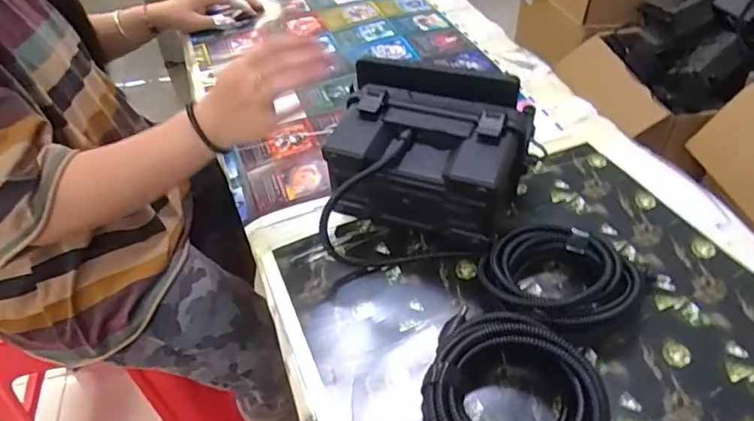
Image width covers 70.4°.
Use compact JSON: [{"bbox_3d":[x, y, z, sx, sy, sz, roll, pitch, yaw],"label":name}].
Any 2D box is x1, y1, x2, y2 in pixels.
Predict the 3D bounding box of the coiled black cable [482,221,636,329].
[{"bbox_3d":[0.149,0.051,0.449,0.111,0.028,0.104,-13,46,-11],"label":"coiled black cable"}]

